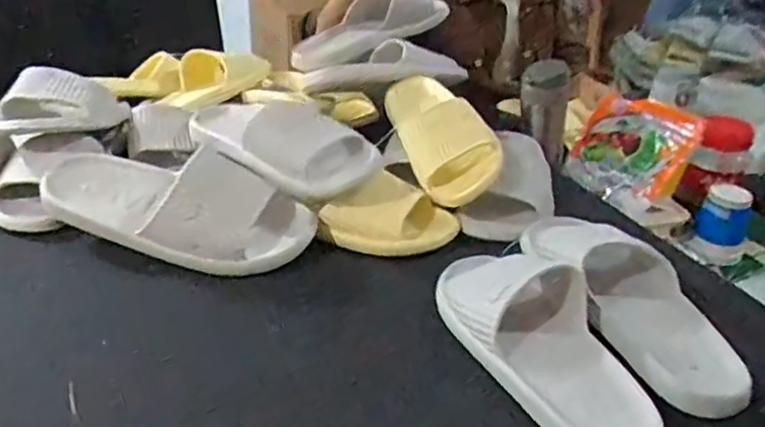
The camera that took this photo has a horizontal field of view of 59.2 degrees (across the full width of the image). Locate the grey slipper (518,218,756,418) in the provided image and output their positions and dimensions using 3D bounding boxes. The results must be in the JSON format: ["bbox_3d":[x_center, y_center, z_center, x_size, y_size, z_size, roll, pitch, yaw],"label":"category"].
[{"bbox_3d":[0.221,0.074,0.610,0.097,0.057,0.247,-6,31,-14],"label":"grey slipper"}]

